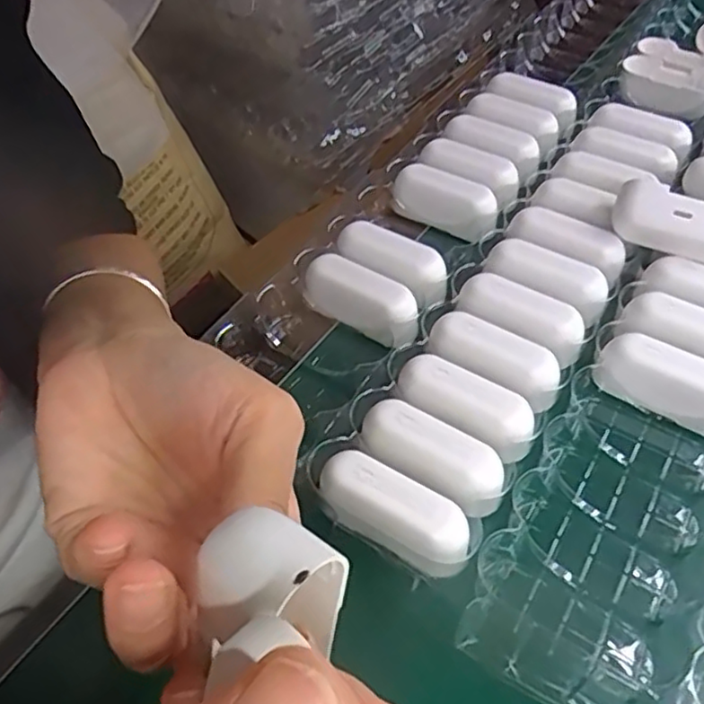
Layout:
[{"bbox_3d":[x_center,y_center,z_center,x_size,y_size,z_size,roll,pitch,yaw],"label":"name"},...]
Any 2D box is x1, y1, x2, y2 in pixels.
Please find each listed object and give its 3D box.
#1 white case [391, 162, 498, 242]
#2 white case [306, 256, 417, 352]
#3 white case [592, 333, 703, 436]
[{"bbox_3d":[0.055,-0.088,0.380,0.063,0.029,0.023,30,57,23],"label":"white case"},{"bbox_3d":[0.007,-0.023,0.330,0.066,0.024,0.027,34,59,25],"label":"white case"},{"bbox_3d":[0.145,0.015,0.296,0.062,0.031,0.020,27,56,21],"label":"white case"}]

